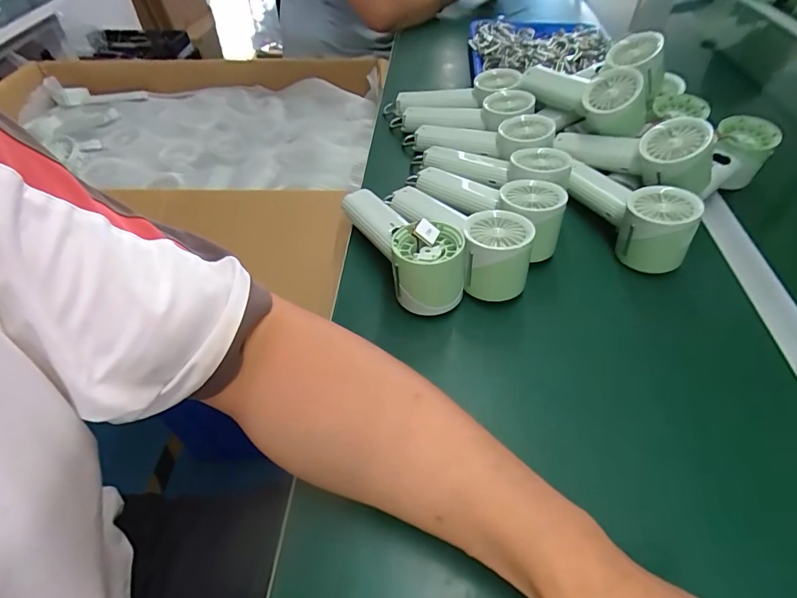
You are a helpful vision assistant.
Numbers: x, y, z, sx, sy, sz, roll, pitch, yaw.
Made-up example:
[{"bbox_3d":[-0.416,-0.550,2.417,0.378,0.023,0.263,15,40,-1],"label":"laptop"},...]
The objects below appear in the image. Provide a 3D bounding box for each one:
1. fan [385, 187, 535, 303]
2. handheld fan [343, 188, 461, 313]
[{"bbox_3d":[0.048,-0.075,0.420,0.065,0.059,0.193,-32,56,-24],"label":"fan"},{"bbox_3d":[0.003,-0.066,0.412,0.061,0.052,0.175,-19,52,-16],"label":"handheld fan"}]

